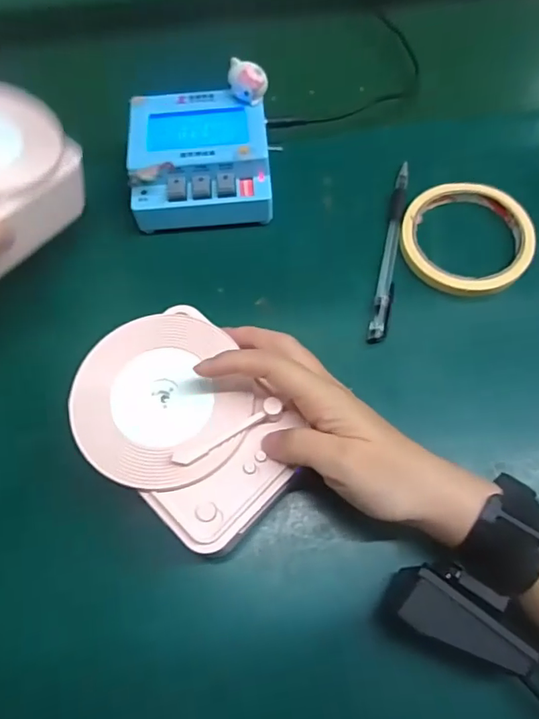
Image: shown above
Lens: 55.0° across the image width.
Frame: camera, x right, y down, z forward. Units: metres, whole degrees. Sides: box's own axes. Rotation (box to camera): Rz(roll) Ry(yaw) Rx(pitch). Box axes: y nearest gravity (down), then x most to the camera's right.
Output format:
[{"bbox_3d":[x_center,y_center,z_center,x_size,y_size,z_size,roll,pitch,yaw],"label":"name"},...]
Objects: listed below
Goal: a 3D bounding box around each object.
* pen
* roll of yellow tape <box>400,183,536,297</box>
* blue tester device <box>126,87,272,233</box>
[{"bbox_3d":[0.089,-0.082,0.378,0.013,0.007,0.153,12,67,6],"label":"pen"},{"bbox_3d":[0.143,-0.088,0.377,0.092,0.015,0.090,0,66,1],"label":"roll of yellow tape"},{"bbox_3d":[-0.052,-0.149,0.392,0.099,0.048,0.098,-4,66,-1],"label":"blue tester device"}]

